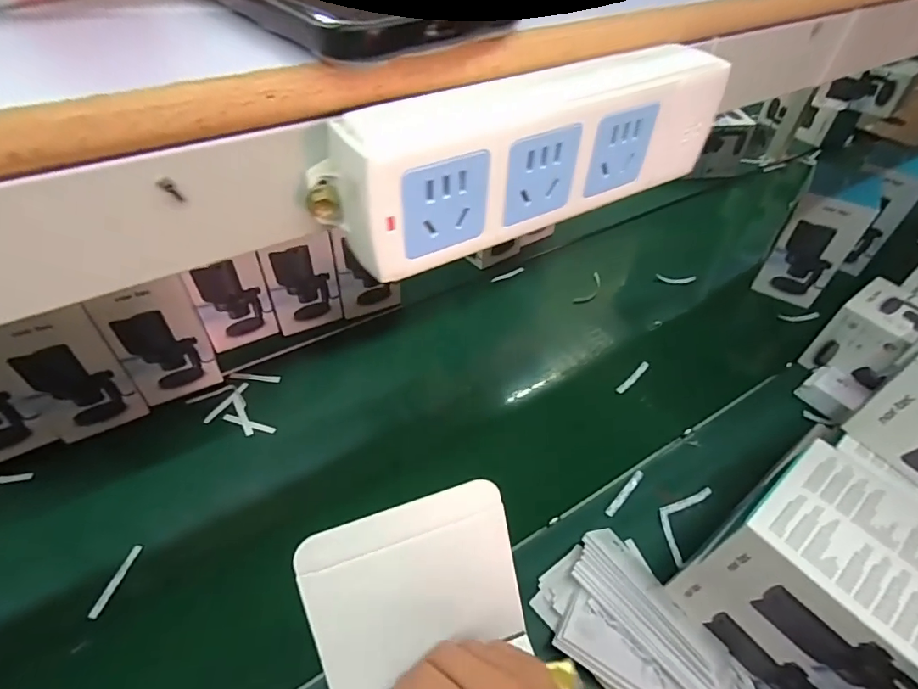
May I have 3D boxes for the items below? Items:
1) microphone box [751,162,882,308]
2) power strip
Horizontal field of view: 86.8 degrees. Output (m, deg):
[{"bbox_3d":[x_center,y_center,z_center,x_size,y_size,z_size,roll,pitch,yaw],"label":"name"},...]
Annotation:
[{"bbox_3d":[0.694,-0.208,0.951,0.115,0.239,0.098,28,56,21],"label":"microphone box"},{"bbox_3d":[0.033,-0.075,0.188,0.173,0.052,0.027,-24,54,-19],"label":"power strip"}]

